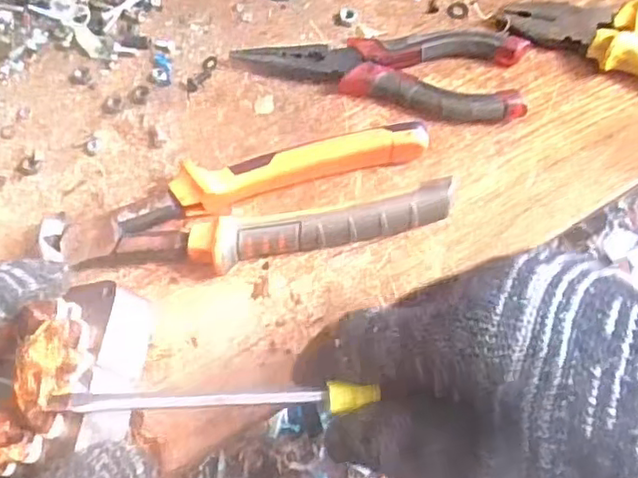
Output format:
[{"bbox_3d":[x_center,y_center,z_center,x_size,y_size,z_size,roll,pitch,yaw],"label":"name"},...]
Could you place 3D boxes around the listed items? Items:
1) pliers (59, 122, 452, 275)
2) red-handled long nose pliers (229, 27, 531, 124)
[{"bbox_3d":[-0.031,-0.013,0.318,0.181,0.023,0.052,-13,66,-2],"label":"pliers"},{"bbox_3d":[0.034,-0.095,0.352,0.149,0.014,0.057,7,67,6],"label":"red-handled long nose pliers"}]

